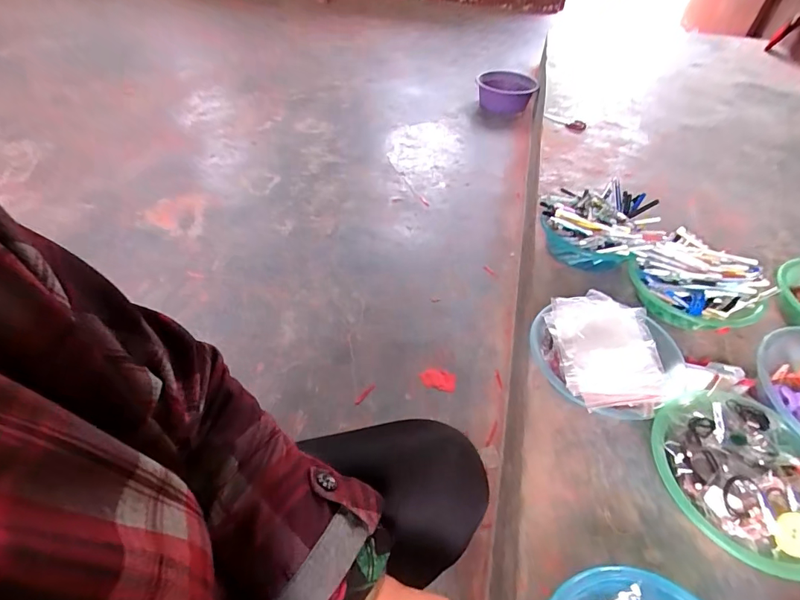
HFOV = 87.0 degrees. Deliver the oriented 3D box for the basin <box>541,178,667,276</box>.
[{"bbox_3d":[0.410,-0.144,0.900,0.201,0.126,0.187,1,47,-1],"label":"basin"}]

